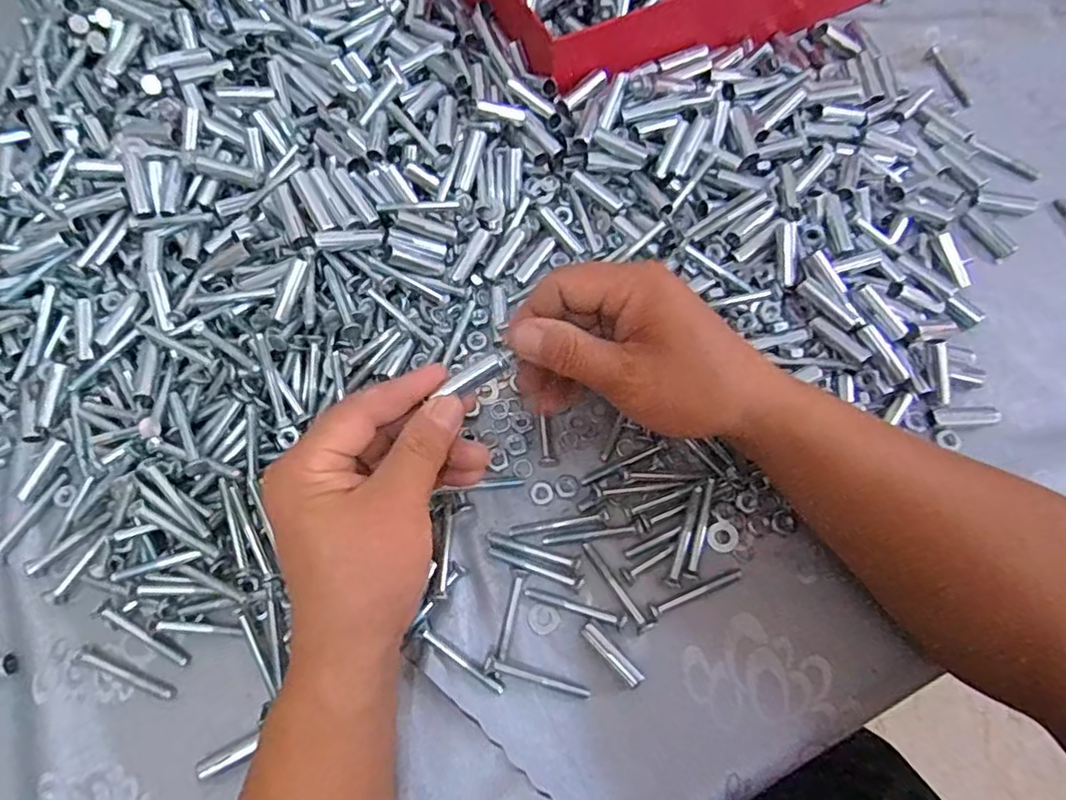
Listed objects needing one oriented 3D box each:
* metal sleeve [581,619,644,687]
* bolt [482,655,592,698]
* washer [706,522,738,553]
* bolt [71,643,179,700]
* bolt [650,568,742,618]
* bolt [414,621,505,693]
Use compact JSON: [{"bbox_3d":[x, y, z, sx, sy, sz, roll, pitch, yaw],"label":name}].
[{"bbox_3d":[0.042,0.133,0.328,0.010,0.008,0.039,-41,74,-14],"label":"metal sleeve"},{"bbox_3d":[0.002,0.144,0.322,0.055,0.011,0.006,16,70,7],"label":"bolt"},{"bbox_3d":[0.107,0.077,0.351,0.017,0.004,0.017,0,69,1],"label":"washer"},{"bbox_3d":[-0.216,0.144,0.328,0.059,0.004,0.008,19,70,8],"label":"bolt"},{"bbox_3d":[0.089,0.104,0.339,0.055,0.006,0.006,-21,70,-7],"label":"bolt"},{"bbox_3d":[-0.039,0.135,0.327,0.054,0.009,0.008,35,73,13],"label":"bolt"}]

